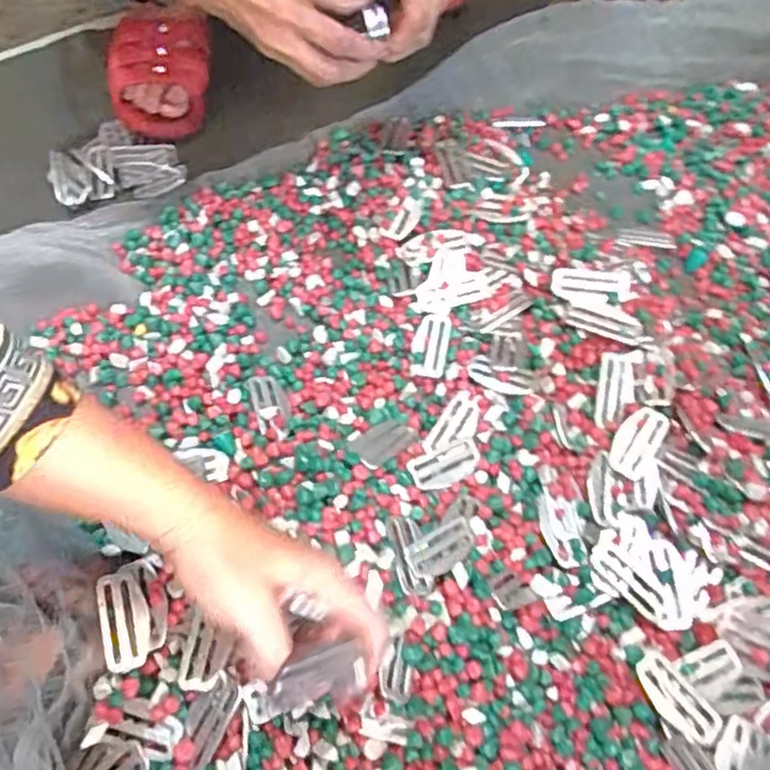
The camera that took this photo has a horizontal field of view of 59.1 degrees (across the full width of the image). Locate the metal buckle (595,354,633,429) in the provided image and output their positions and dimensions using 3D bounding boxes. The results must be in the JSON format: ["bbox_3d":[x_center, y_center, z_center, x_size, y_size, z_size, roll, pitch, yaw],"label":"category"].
[{"bbox_3d":[0.178,0.004,0.529,0.027,0.008,0.059,14,81,4],"label":"metal buckle"}]

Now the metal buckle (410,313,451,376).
[{"bbox_3d":[0.039,-0.034,0.577,0.030,0.008,0.055,8,63,1],"label":"metal buckle"}]

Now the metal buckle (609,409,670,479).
[{"bbox_3d":[0.193,0.042,0.515,0.029,0.005,0.058,30,77,22],"label":"metal buckle"}]

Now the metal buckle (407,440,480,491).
[{"bbox_3d":[0.046,0.061,0.521,0.058,0.006,0.029,-23,68,-23],"label":"metal buckle"}]

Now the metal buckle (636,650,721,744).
[{"bbox_3d":[0.192,0.206,0.445,0.029,0.004,0.061,-36,74,-19],"label":"metal buckle"}]

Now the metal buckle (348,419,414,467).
[{"bbox_3d":[-0.001,0.043,0.523,0.054,0.004,0.029,-28,63,-38],"label":"metal buckle"}]

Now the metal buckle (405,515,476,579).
[{"bbox_3d":[0.041,0.114,0.473,0.057,0.005,0.027,-25,66,-30],"label":"metal buckle"}]

